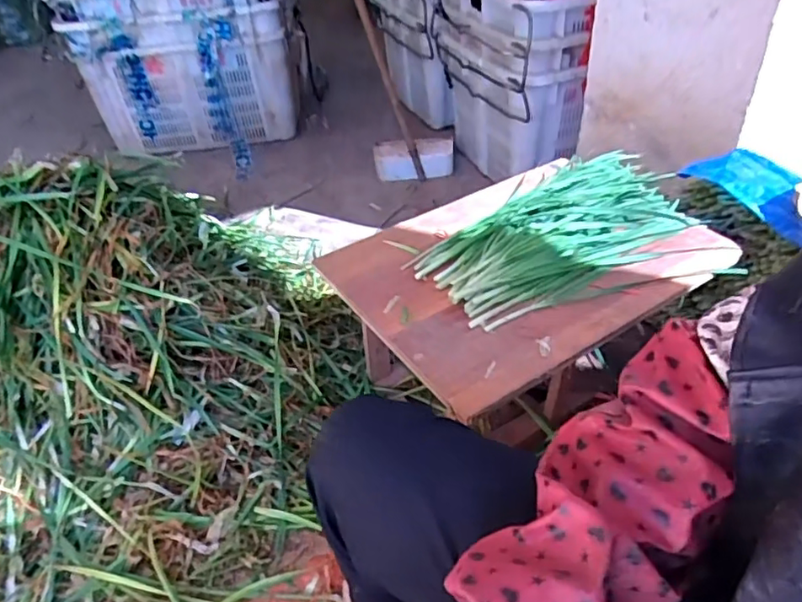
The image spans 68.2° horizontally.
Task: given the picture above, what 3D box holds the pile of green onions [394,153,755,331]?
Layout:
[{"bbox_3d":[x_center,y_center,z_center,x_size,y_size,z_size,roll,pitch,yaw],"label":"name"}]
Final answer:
[{"bbox_3d":[0.243,-0.113,0.917,0.467,0.056,0.328,-19,42,-16],"label":"pile of green onions"}]

